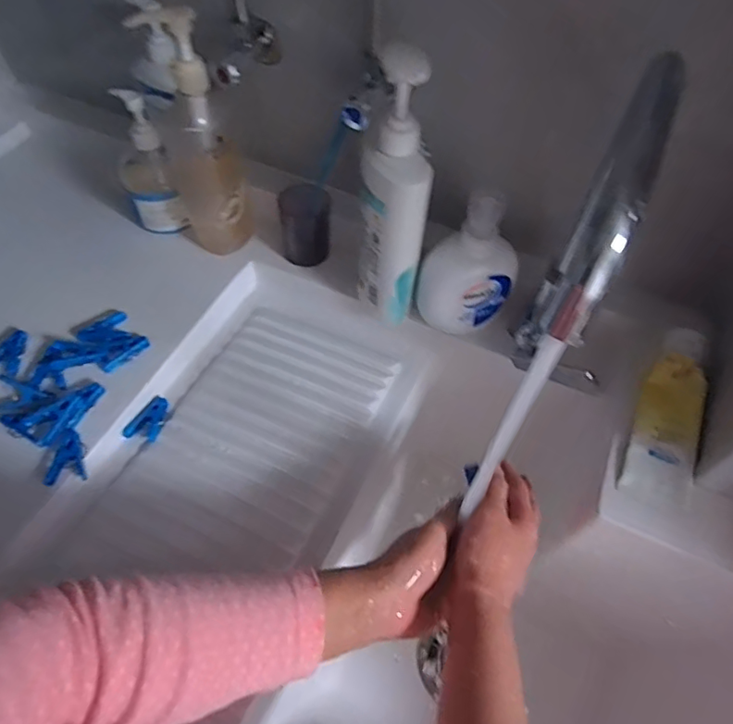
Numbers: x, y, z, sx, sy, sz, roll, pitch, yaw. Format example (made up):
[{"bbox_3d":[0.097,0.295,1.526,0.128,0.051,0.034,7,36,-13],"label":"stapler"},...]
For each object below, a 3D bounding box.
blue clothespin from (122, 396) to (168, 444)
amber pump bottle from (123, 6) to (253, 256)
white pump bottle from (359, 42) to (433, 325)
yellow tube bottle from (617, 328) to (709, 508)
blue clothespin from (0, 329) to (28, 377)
[{"bbox_3d":[-0.229,0.058,0.567,0.032,0.011,0.053,9,57,3],"label":"blue clothespin"},{"bbox_3d":[-0.187,-0.241,0.589,0.070,0.252,0.094,-27,63,-18],"label":"amber pump bottle"},{"bbox_3d":[0.026,-0.149,0.526,0.065,0.258,0.074,4,57,-1],"label":"white pump bottle"},{"bbox_3d":[0.290,0.050,0.512,0.058,0.041,0.182,24,59,12],"label":"yellow tube bottle"},{"bbox_3d":[-0.390,-0.011,0.589,0.040,0.012,0.051,14,58,6],"label":"blue clothespin"}]

